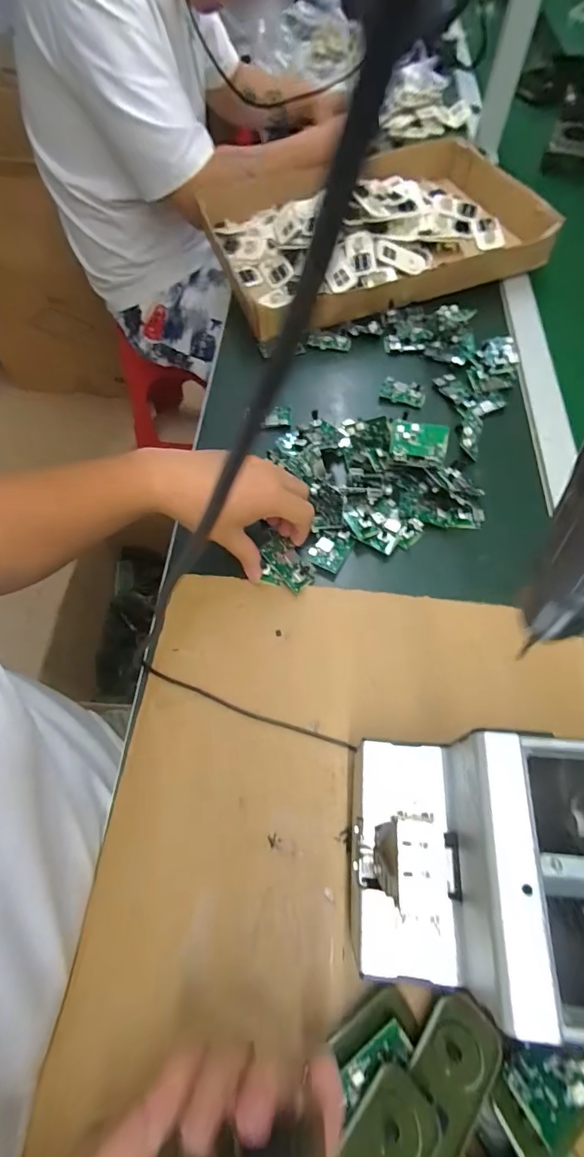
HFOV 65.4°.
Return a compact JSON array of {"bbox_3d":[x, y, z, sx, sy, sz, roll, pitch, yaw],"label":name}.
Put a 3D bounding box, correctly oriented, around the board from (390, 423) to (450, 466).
[{"bbox_3d":[0.129,-0.137,0.467,0.057,0.041,0.005,7,25,4],"label":"board"}]

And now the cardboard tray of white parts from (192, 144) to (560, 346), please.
[{"bbox_3d":[0.132,-0.533,0.686,0.439,0.052,0.324,-18,64,-7],"label":"cardboard tray of white parts"}]

